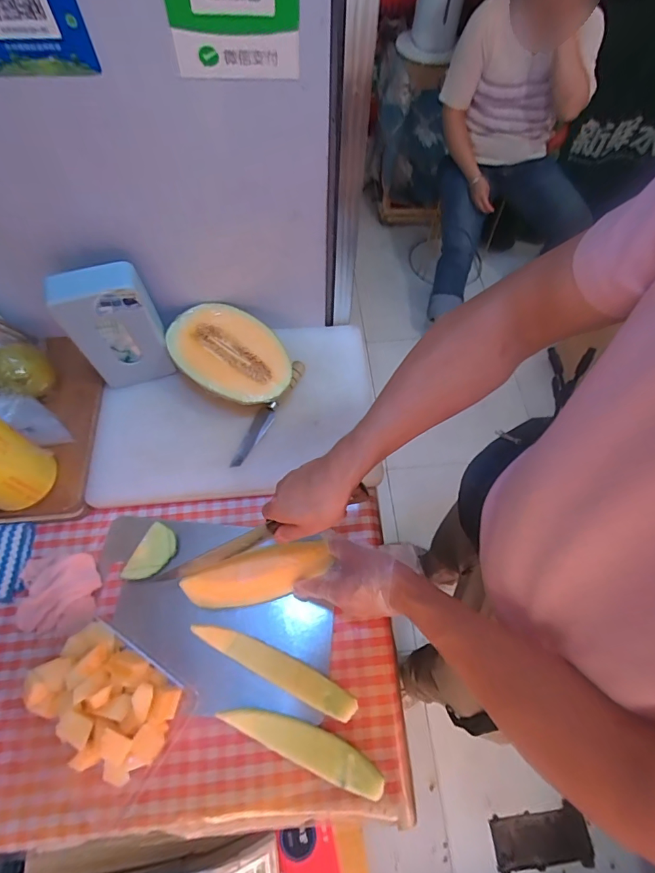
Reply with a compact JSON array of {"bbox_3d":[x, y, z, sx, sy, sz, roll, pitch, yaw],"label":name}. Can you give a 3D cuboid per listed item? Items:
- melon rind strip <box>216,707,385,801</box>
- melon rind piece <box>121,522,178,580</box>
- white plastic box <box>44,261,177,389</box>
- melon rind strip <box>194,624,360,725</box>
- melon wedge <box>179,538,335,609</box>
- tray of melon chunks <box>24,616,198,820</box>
[{"bbox_3d":[-0.029,0.361,0.502,0.194,0.026,0.041,22,65,9],"label":"melon rind strip"},{"bbox_3d":[-0.247,0.167,0.601,0.047,0.029,0.083,27,66,11],"label":"melon rind piece"},{"bbox_3d":[-0.310,-0.157,0.635,0.118,0.200,0.054,-13,65,-9],"label":"white plastic box"},{"bbox_3d":[-0.066,0.284,0.527,0.210,0.040,0.035,24,65,10],"label":"melon rind strip"},{"bbox_3d":[-0.094,0.184,0.560,0.176,0.053,0.058,-17,65,-3],"label":"melon wedge"},{"bbox_3d":[-0.261,0.316,0.507,0.184,0.060,0.129,31,67,13],"label":"tray of melon chunks"}]

